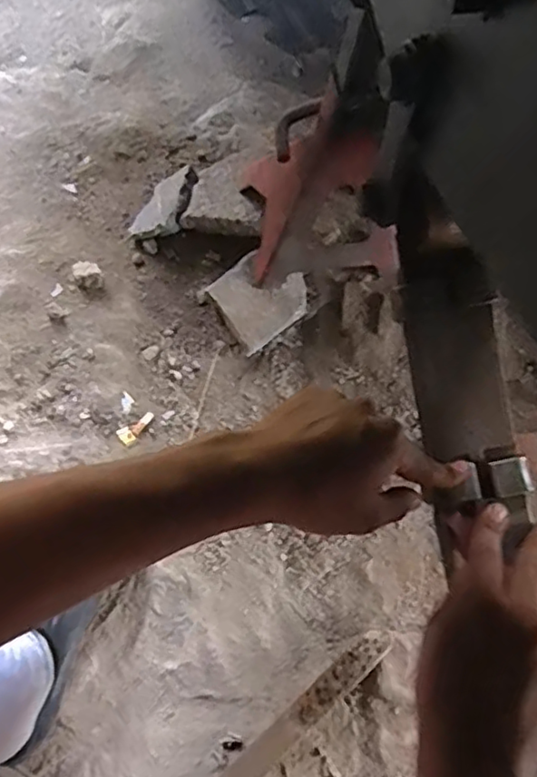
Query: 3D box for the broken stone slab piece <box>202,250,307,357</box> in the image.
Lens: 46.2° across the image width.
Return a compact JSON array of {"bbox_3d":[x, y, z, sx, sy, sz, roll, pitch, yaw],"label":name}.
[{"bbox_3d":[-0.011,-0.106,0.776,0.105,0.047,0.103,-33,75,-13],"label":"broken stone slab piece"}]

